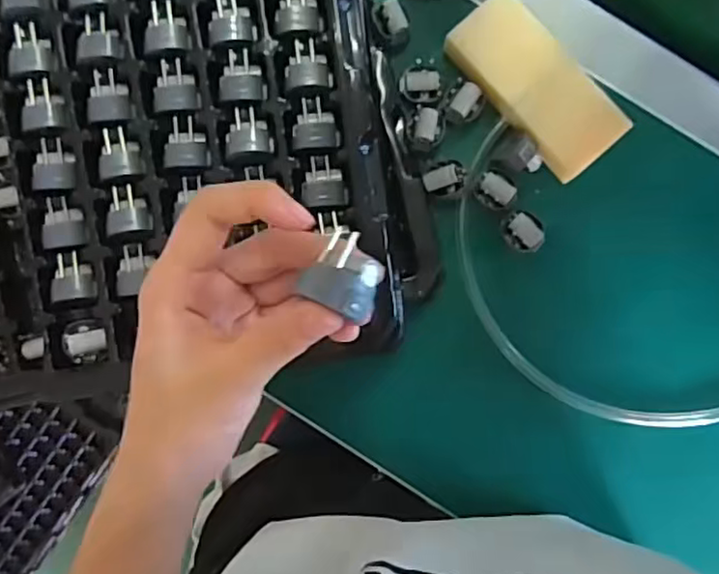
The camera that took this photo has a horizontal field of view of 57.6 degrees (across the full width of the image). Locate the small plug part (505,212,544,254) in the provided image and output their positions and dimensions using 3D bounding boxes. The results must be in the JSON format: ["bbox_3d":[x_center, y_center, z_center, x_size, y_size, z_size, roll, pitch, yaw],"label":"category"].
[{"bbox_3d":[0.105,-0.035,0.419,0.027,0.018,0.023,43,91,3],"label":"small plug part"}]

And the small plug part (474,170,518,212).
[{"bbox_3d":[0.087,-0.062,0.417,0.026,0.015,0.022,33,91,3],"label":"small plug part"}]

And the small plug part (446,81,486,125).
[{"bbox_3d":[0.068,-0.117,0.418,0.021,0.012,0.025,45,91,3],"label":"small plug part"}]

